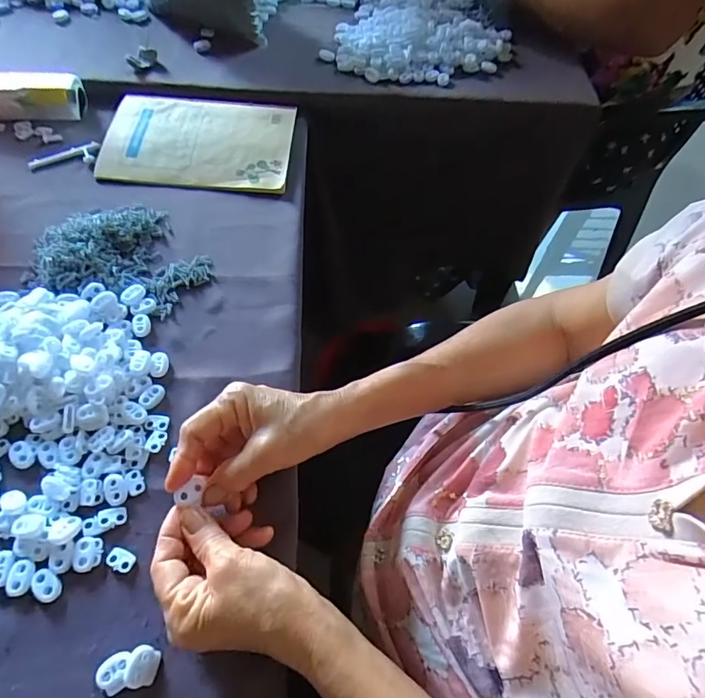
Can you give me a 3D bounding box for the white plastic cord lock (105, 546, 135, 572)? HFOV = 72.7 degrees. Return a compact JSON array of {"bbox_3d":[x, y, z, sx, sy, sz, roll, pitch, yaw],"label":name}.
[{"bbox_3d":[-0.161,0.146,0.332,0.019,0.004,0.013,21,61,9],"label":"white plastic cord lock"}]

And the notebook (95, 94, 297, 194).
[{"bbox_3d":[-0.174,-0.243,0.552,0.206,0.010,0.142,4,59,-1],"label":"notebook"}]

